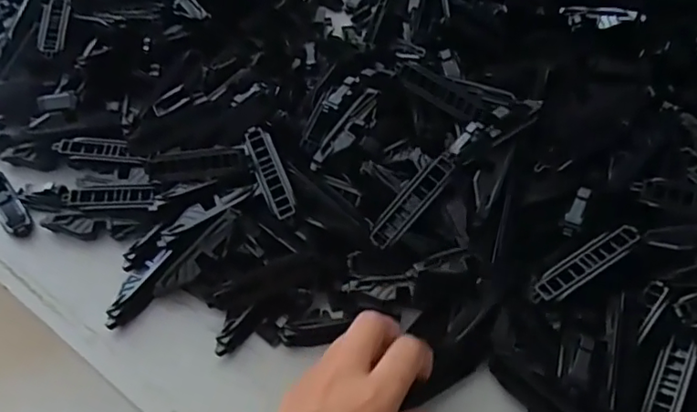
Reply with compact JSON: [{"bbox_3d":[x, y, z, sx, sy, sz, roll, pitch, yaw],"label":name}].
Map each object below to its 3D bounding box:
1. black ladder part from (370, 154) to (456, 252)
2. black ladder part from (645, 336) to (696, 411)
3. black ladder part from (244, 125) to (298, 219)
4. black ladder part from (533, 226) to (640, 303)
[{"bbox_3d":[0.043,-0.003,0.376,0.017,0.010,0.074,42,95,24],"label":"black ladder part"},{"bbox_3d":[0.191,0.112,0.338,0.015,0.013,0.065,24,70,13],"label":"black ladder part"},{"bbox_3d":[-0.054,-0.024,0.391,0.017,0.009,0.071,-17,69,-18],"label":"black ladder part"},{"bbox_3d":[0.151,0.038,0.360,0.076,0.005,0.018,-33,60,-3],"label":"black ladder part"}]

